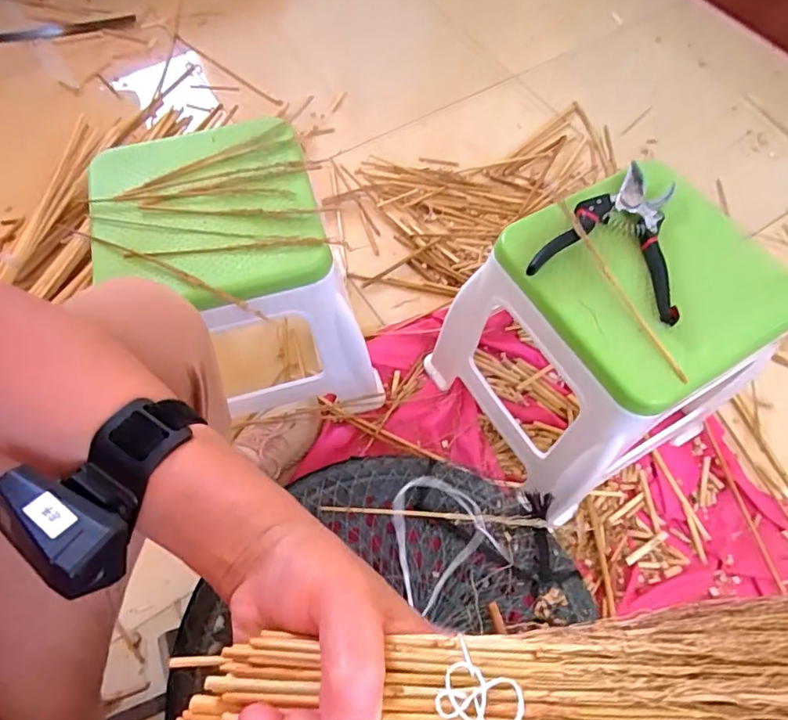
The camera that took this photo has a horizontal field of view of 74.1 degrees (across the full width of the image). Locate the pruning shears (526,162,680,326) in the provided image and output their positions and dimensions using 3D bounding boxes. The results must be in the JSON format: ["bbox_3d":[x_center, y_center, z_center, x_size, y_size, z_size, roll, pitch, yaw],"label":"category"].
[{"bbox_3d":[0.234,-0.130,0.532,0.141,0.020,0.168,24,66,10],"label":"pruning shears"}]

